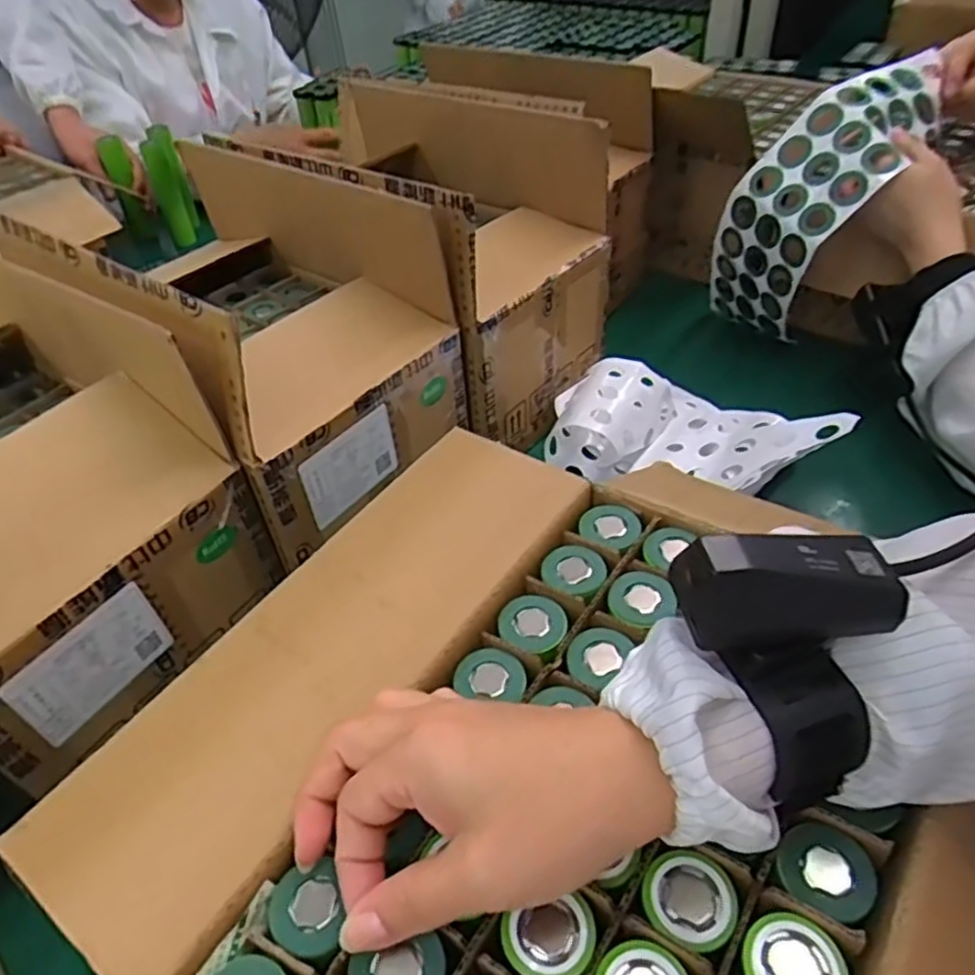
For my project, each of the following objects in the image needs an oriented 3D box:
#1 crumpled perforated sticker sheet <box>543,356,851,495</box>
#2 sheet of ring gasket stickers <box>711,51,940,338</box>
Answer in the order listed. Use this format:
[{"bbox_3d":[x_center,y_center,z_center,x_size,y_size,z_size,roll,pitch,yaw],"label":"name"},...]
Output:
[{"bbox_3d":[0.186,-0.056,0.629,0.232,0.077,0.178,21,49,24],"label":"crumpled perforated sticker sheet"},{"bbox_3d":[0.306,-0.272,0.681,0.108,0.277,0.142,14,39,-21],"label":"sheet of ring gasket stickers"}]

